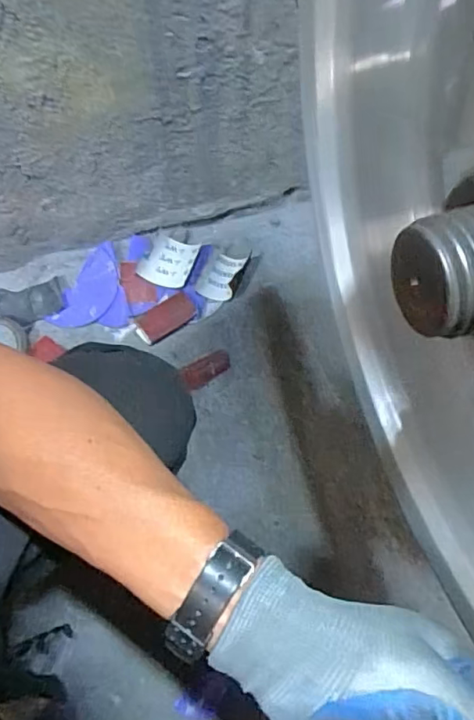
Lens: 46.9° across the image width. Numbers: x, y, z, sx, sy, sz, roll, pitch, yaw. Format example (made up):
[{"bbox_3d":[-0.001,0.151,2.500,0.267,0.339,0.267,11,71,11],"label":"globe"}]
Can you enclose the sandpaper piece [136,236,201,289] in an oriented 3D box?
[{"bbox_3d":[-0.119,-0.168,0.932,0.080,0.018,0.089,20,69,6],"label":"sandpaper piece"}]

